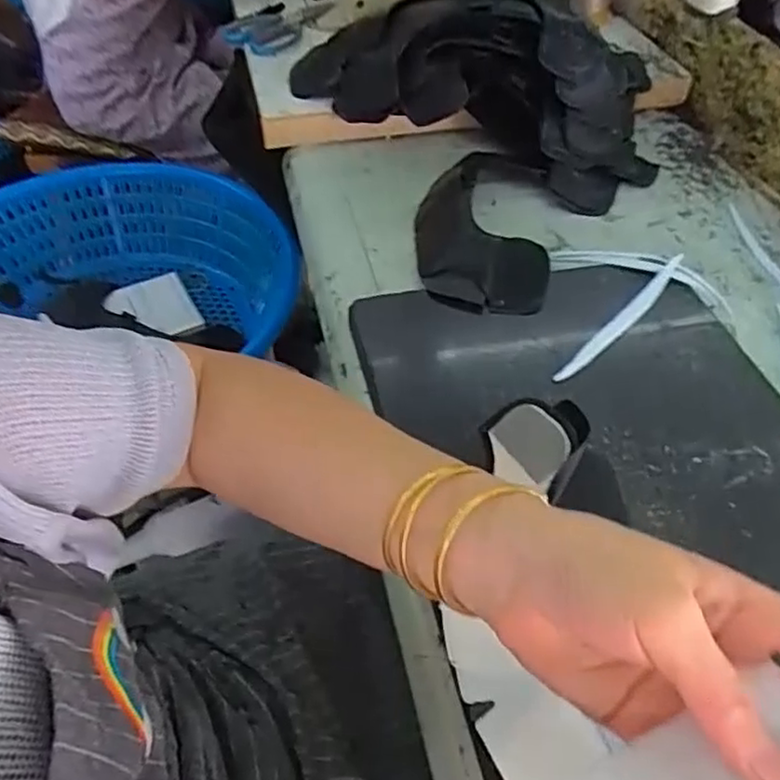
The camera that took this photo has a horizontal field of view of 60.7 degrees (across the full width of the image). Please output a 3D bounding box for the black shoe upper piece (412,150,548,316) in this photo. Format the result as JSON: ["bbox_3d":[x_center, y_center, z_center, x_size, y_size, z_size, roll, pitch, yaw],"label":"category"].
[{"bbox_3d":[0.080,-0.139,0.612,0.106,0.062,0.192,0,49,-2],"label":"black shoe upper piece"}]

